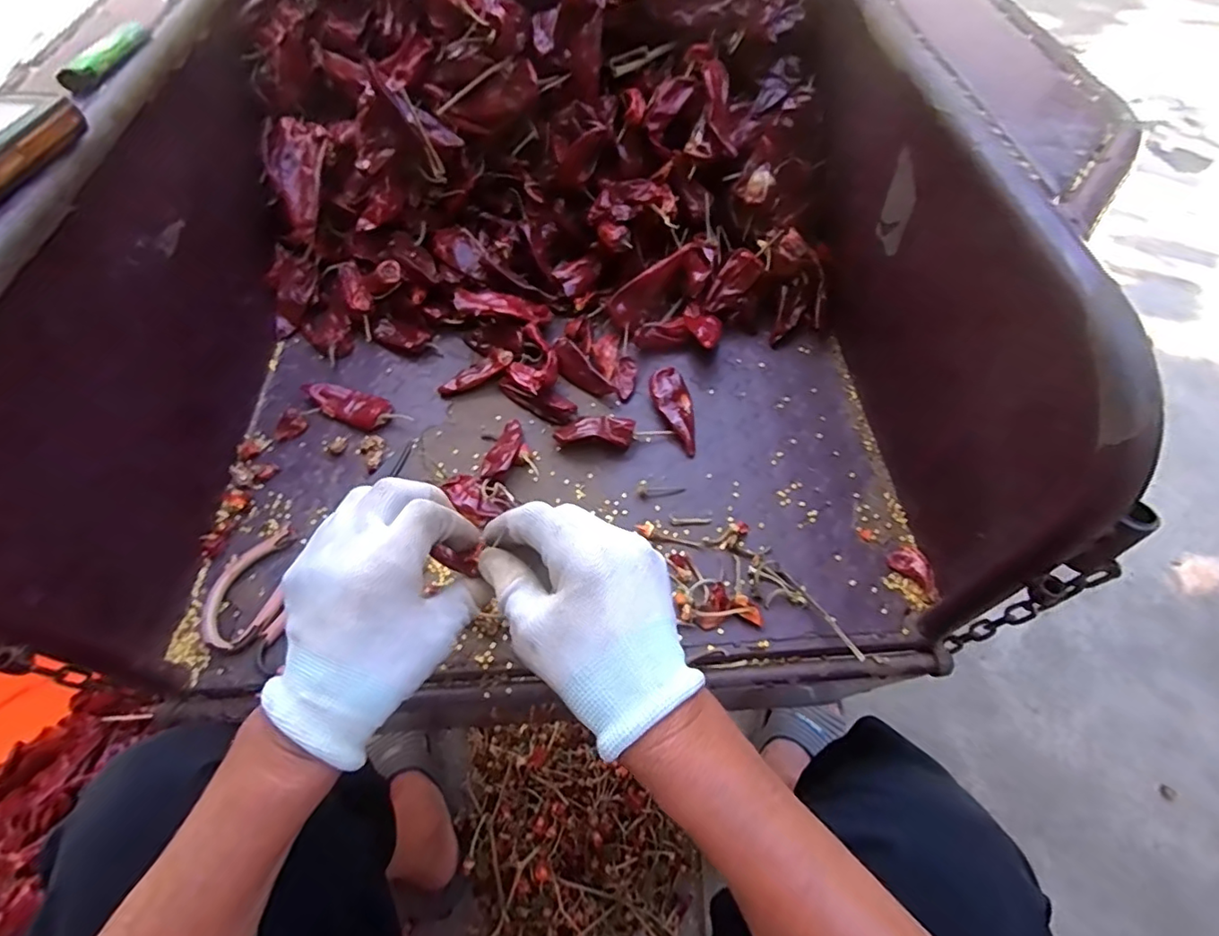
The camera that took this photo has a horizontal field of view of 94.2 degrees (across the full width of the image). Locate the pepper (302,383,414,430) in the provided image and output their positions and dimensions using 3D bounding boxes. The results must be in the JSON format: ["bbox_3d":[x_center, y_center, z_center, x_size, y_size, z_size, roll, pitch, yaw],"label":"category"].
[{"bbox_3d":[-0.229,-0.056,0.507,0.101,0.016,0.034,20,63,13],"label":"pepper"}]

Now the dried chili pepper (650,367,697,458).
[{"bbox_3d":[0.057,-0.048,0.484,0.030,0.018,0.080,-13,61,-6],"label":"dried chili pepper"}]

